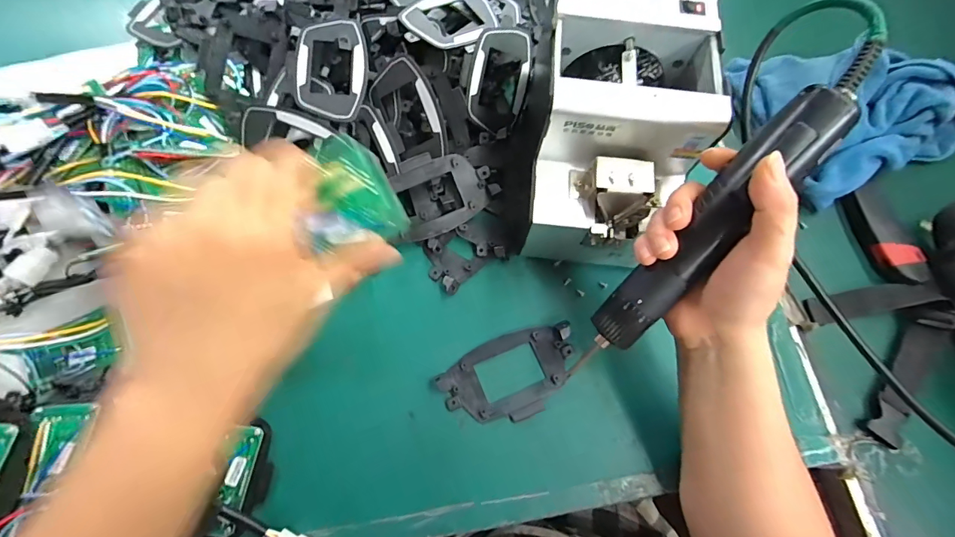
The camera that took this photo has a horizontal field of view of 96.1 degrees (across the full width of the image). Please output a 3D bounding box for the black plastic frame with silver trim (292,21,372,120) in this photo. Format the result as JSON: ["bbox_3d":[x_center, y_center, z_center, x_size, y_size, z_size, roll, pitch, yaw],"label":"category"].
[{"bbox_3d":[-0.132,-0.177,0.389,0.065,0.024,0.099,-7,72,-5],"label":"black plastic frame with silver trim"}]

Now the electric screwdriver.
[{"bbox_3d":[0.151,-0.030,0.271,0.033,0.033,0.248,40,104,11],"label":"electric screwdriver"}]

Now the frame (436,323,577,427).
[{"bbox_3d":[0.030,0.091,0.363,0.117,0.011,0.067,-20,73,-9],"label":"frame"}]

